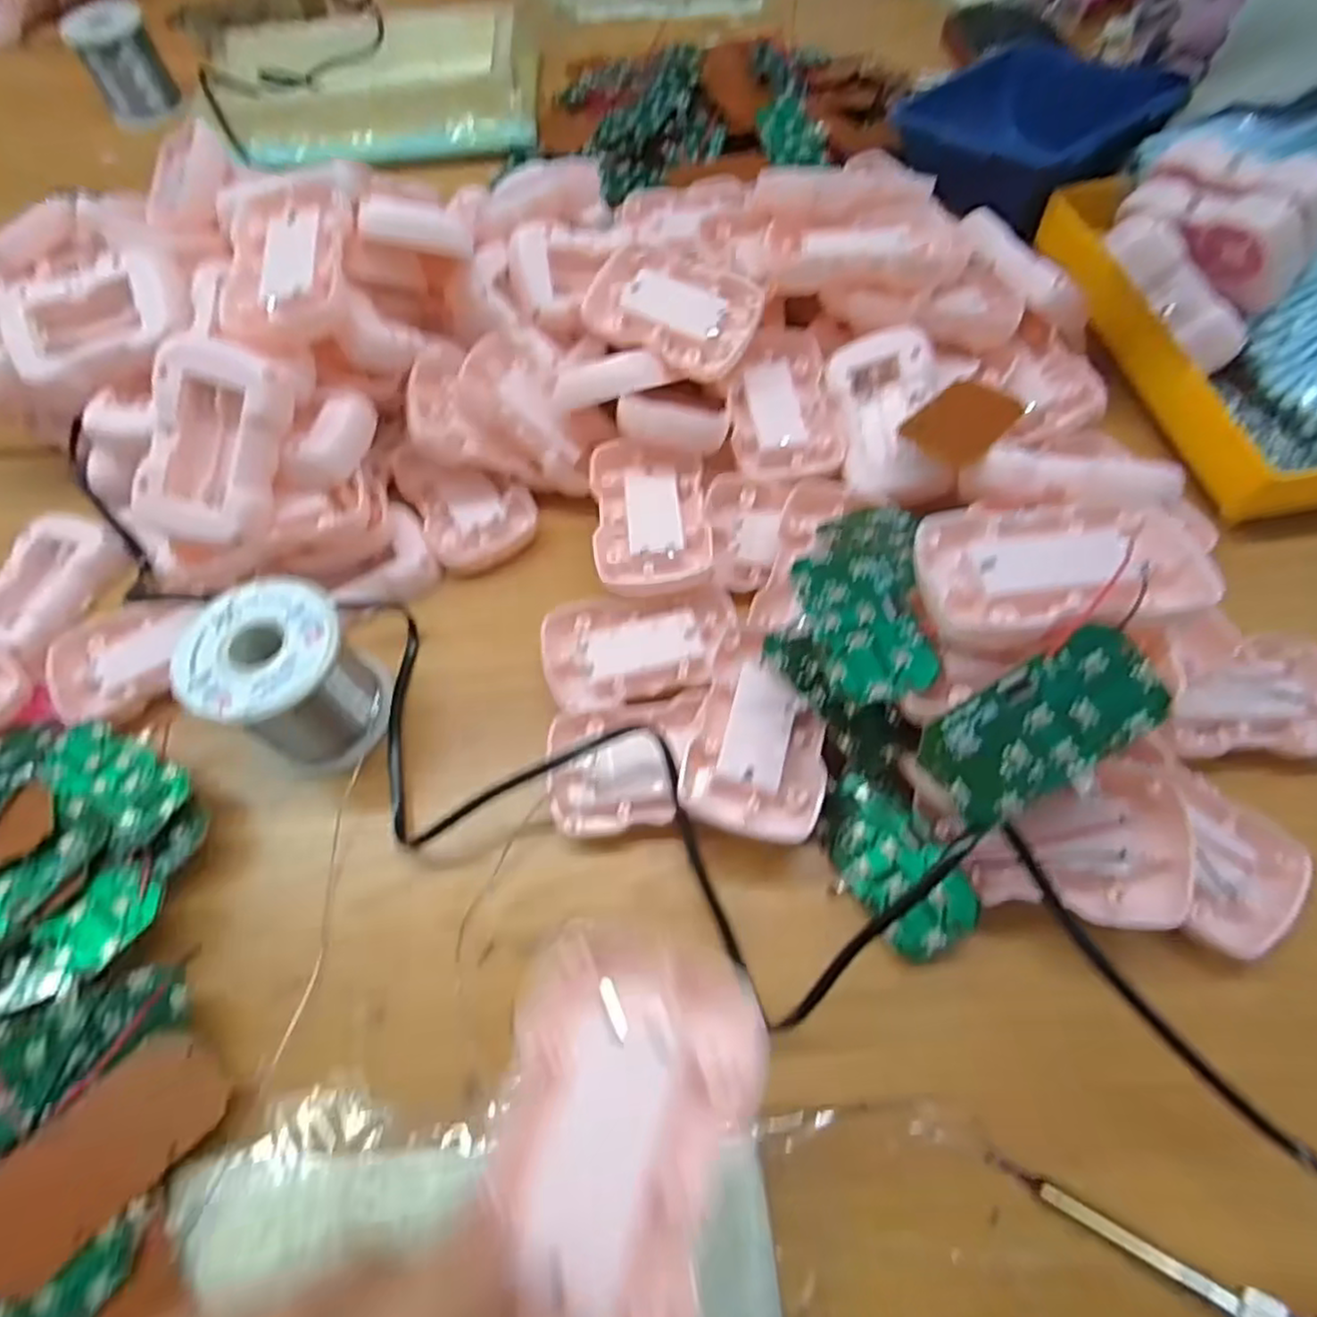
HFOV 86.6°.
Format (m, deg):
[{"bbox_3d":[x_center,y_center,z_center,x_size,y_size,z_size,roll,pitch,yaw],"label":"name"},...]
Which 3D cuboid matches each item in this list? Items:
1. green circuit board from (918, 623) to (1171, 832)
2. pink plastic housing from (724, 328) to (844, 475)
[{"bbox_3d":[0.121,0.021,0.220,0.072,0.004,0.036,-34,81,4],"label":"green circuit board"},{"bbox_3d":[0.062,-0.133,0.364,0.053,0.022,0.083,-7,62,-1],"label":"pink plastic housing"}]

